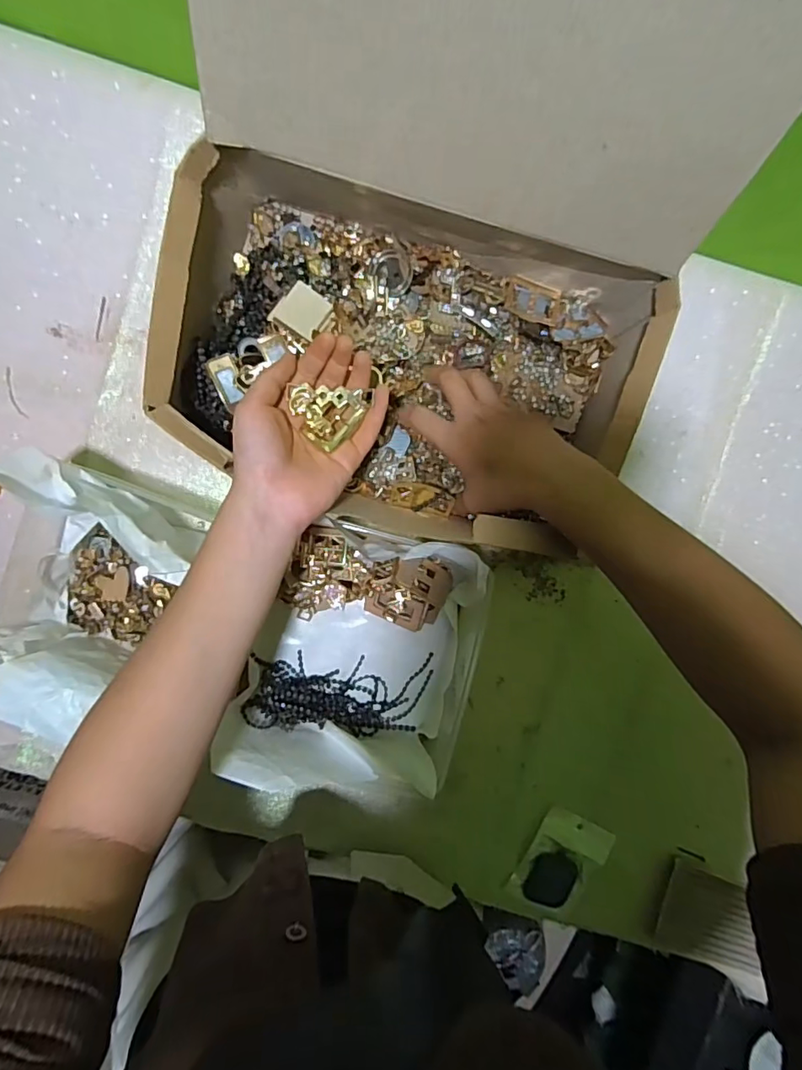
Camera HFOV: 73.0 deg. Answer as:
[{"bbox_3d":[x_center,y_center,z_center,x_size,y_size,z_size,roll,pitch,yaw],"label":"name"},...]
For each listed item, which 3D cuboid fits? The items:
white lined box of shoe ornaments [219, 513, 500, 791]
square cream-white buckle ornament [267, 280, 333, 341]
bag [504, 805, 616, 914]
[{"bbox_3d":[-0.033,0.095,0.446,0.186,0.078,0.210,17,95,-2],"label":"white lined box of shoe ornaments"},{"bbox_3d":[-0.073,-0.167,0.406,0.037,0.011,0.037,36,92,-4],"label":"square cream-white buckle ornament"},{"bbox_3d":[0.148,0.303,0.499,0.067,0.008,0.092,29,94,-3],"label":"bag"}]

